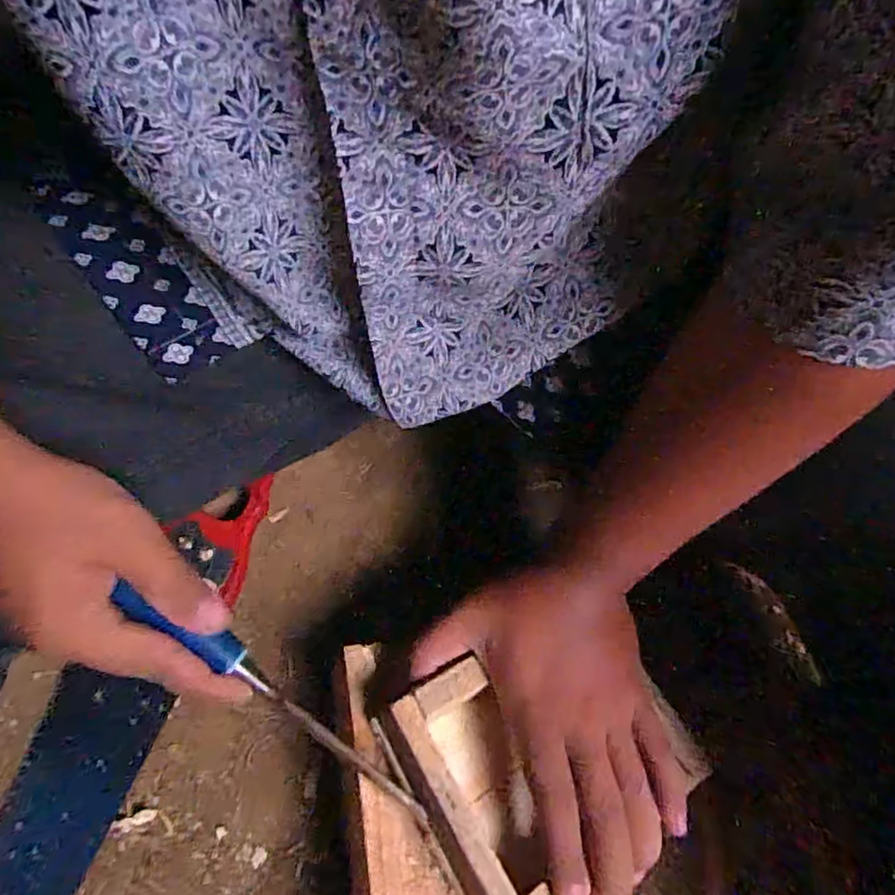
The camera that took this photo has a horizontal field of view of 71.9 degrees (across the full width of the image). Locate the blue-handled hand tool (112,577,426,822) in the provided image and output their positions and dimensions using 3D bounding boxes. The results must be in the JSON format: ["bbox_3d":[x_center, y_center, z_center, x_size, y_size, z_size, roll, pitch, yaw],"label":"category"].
[{"bbox_3d":[-0.080,0.127,0.304,0.191,0.019,0.014,45,74,-15],"label":"blue-handled hand tool"}]

